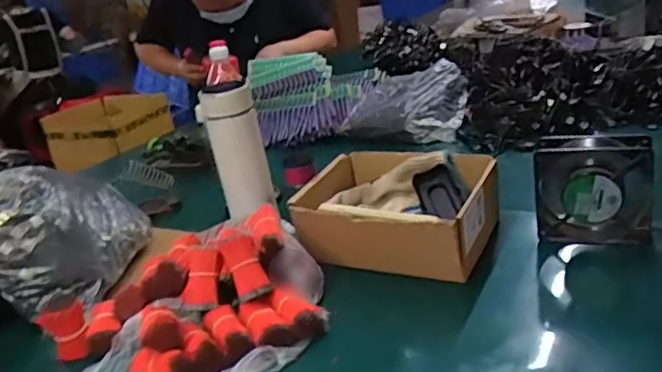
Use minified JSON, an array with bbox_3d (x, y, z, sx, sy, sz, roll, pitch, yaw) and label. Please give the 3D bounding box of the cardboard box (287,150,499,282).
[{"bbox_3d":[0.082,0.036,0.761,0.231,0.104,0.172,5,24,29],"label":"cardboard box"}]

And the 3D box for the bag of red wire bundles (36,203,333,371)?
[{"bbox_3d":[-0.157,0.121,0.655,0.291,0.097,0.217,-12,21,-10],"label":"bag of red wire bundles"}]

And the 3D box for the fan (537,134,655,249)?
[{"bbox_3d":[0.296,0.010,0.683,0.122,0.140,0.035,7,25,32],"label":"fan"}]

